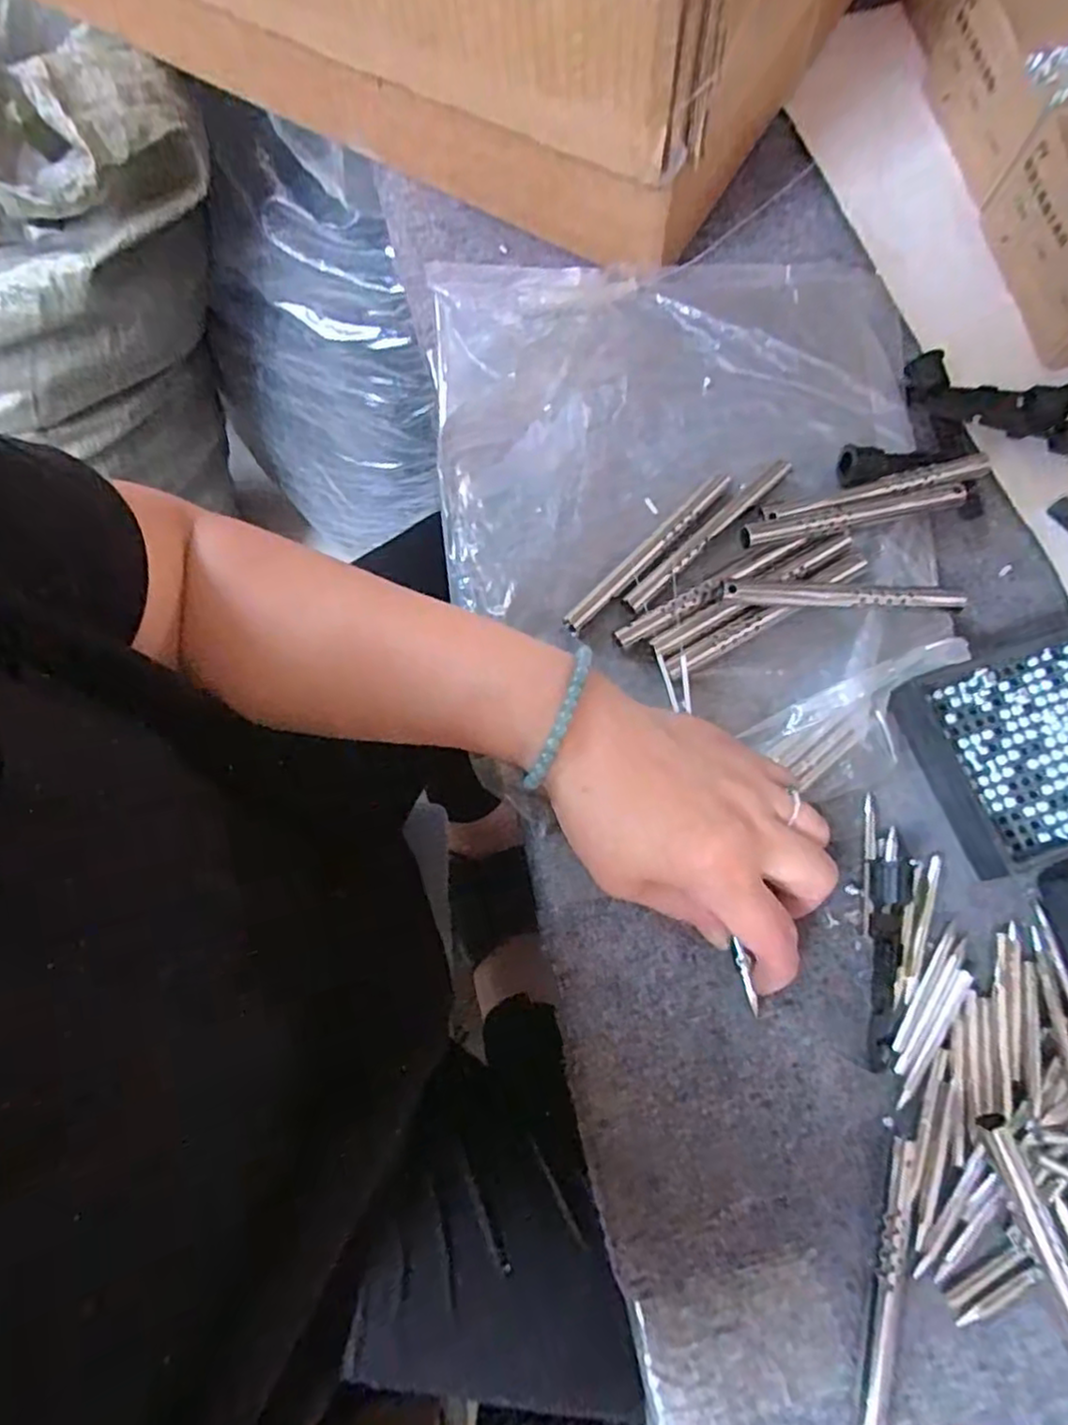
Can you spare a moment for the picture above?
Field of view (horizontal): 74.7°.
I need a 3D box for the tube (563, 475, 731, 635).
[{"bbox_3d":[0.056,-0.077,0.339,0.109,0.006,0.010,-43,79,-9],"label":"tube"}]

